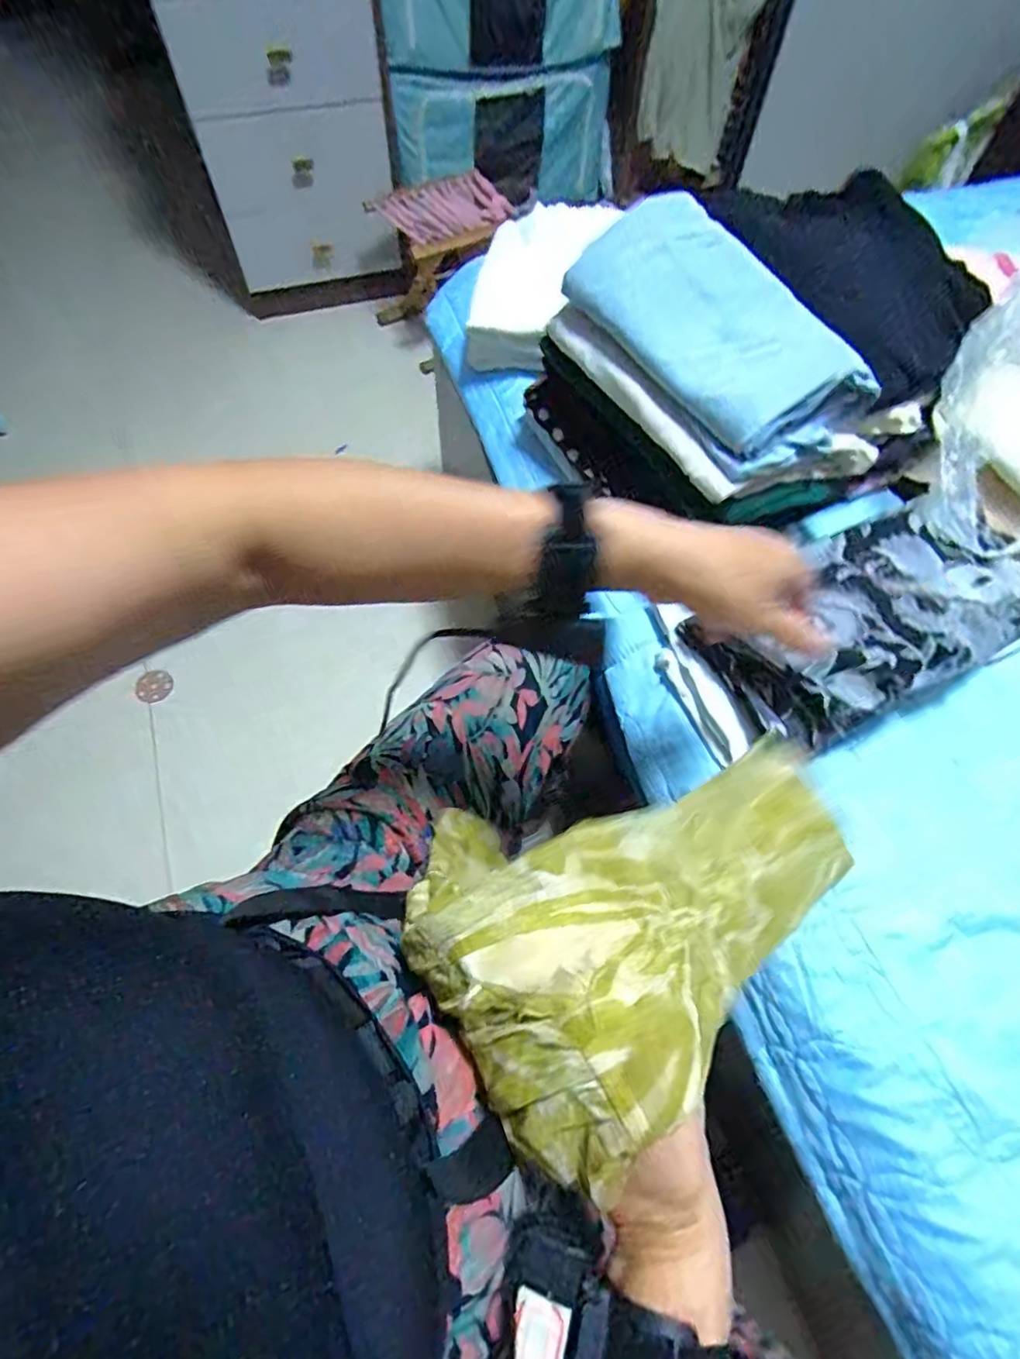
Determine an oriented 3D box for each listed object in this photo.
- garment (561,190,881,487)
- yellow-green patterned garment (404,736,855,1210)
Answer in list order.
[{"bbox_3d":[0.189,-0.323,0.556,0.161,0.076,0.278,-32,68,-16],"label":"garment"},{"bbox_3d":[0.108,0.129,0.395,0.331,0.080,0.173,-13,61,-38],"label":"yellow-green patterned garment"}]

